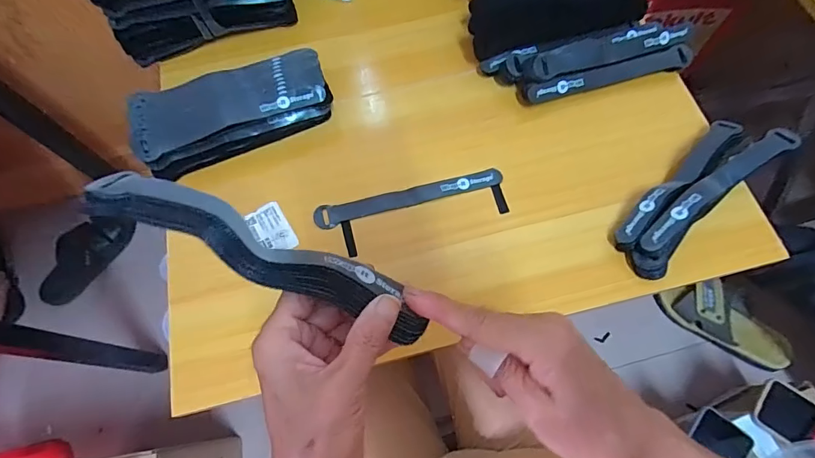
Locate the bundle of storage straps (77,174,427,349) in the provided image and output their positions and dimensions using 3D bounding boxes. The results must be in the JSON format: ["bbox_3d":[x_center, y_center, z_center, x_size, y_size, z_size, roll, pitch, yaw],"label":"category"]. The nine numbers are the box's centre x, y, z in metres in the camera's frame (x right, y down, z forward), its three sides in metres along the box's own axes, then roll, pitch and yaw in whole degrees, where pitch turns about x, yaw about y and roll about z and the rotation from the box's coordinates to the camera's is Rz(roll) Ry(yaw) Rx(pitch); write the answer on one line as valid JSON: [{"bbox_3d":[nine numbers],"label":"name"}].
[{"bbox_3d":[-0.073,0.014,0.233,0.183,0.018,0.030,25,71,-8],"label":"bundle of storage straps"}]

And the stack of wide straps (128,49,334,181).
[{"bbox_3d":[-0.189,-0.131,0.477,0.204,0.055,0.093,-26,71,-8],"label":"stack of wide straps"}]

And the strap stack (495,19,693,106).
[{"bbox_3d":[0.211,-0.194,0.493,0.208,0.045,0.070,-15,70,-4],"label":"strap stack"}]

